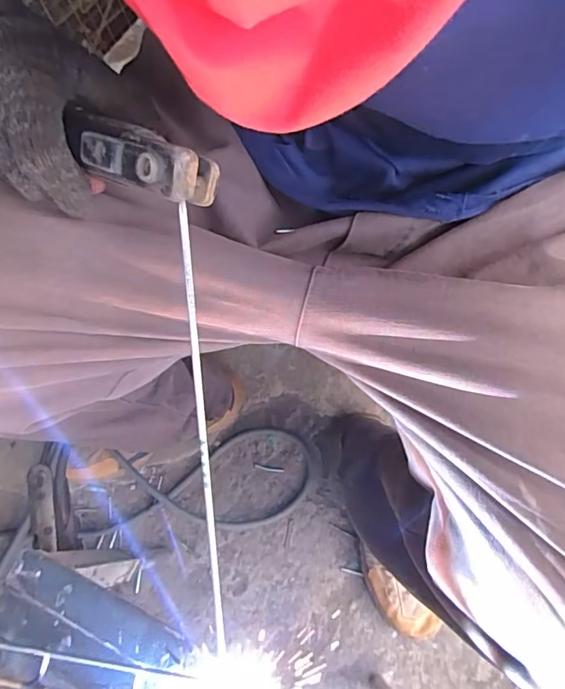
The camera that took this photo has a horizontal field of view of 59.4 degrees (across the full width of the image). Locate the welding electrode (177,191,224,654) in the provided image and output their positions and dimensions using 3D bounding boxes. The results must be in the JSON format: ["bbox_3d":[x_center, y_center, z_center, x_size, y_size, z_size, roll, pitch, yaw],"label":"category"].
[{"bbox_3d":[-0.042,0.050,0.262,0.005,0.004,0.240,-3,97,1],"label":"welding electrode"}]

